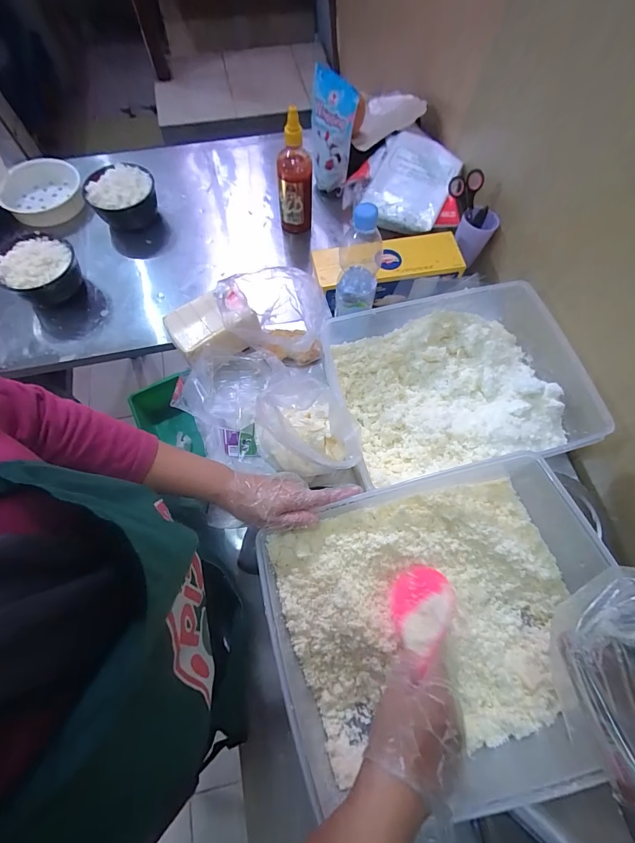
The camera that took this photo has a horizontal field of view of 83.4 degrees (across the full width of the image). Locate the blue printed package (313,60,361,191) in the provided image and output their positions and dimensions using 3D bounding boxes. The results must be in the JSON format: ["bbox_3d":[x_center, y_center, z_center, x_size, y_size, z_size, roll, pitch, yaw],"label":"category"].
[{"bbox_3d":[0.024,-0.601,0.751,0.041,0.191,0.131,-30,66,-25],"label":"blue printed package"}]

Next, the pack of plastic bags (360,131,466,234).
[{"bbox_3d":[0.201,-0.508,0.752,0.157,0.045,0.266,21,69,7],"label":"pack of plastic bags"}]

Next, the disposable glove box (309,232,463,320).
[{"bbox_3d":[0.131,-0.288,0.681,0.261,0.075,0.109,-16,69,-8],"label":"disposable glove box"}]

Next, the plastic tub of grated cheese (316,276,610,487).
[{"bbox_3d":[0.232,-0.059,0.576,0.381,0.104,0.272,-12,69,-6],"label":"plastic tub of grated cheese"}]

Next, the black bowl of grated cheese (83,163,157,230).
[{"bbox_3d":[-0.412,-0.474,0.765,0.134,0.090,0.114,-26,71,-11],"label":"black bowl of grated cheese"}]

